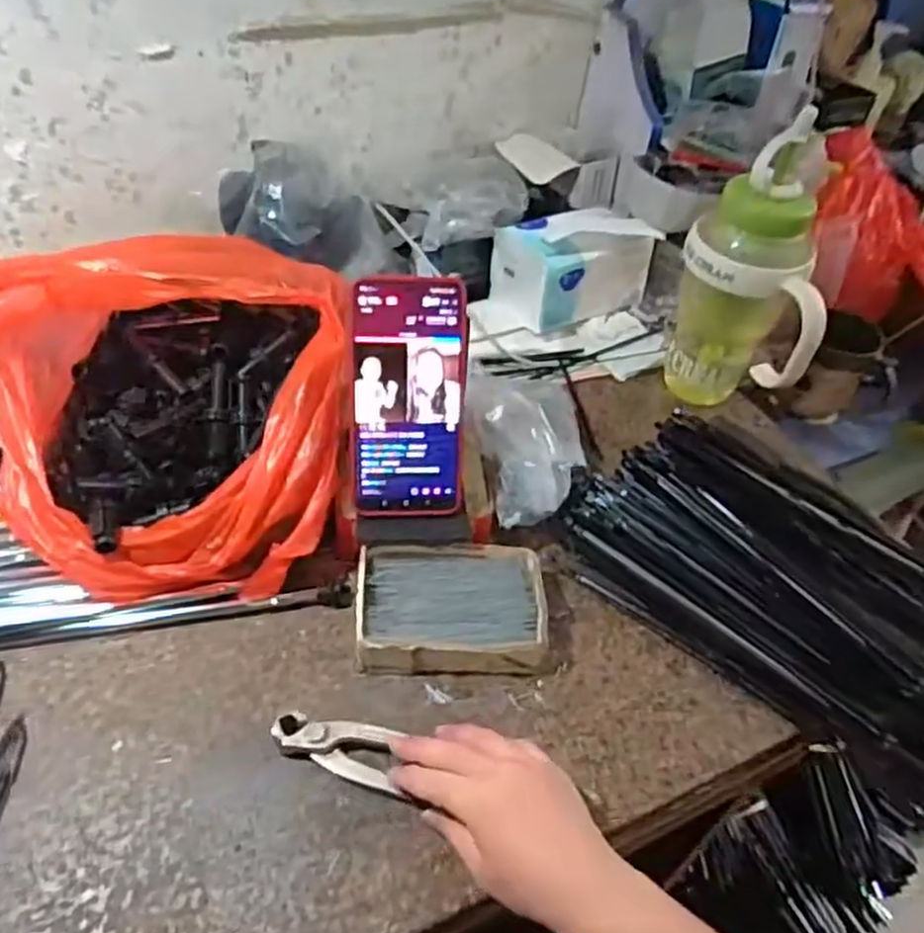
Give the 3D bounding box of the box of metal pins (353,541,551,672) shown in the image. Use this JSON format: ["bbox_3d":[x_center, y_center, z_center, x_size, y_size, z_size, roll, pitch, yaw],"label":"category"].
[{"bbox_3d":[-0.007,0.098,0.527,0.129,0.036,0.093,-2,43,-6],"label":"box of metal pins"}]

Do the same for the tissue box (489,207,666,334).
[{"bbox_3d":[0.116,-0.212,0.774,0.155,0.090,0.086,-21,48,-24],"label":"tissue box"}]

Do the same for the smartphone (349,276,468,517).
[{"bbox_3d":[-0.036,-0.044,0.513,0.077,0.163,0.006,-1,15,-8],"label":"smartphone"}]

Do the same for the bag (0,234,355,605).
[{"bbox_3d":[-0.219,-0.058,0.534,0.275,0.181,0.241,-7,44,-11],"label":"bag"}]

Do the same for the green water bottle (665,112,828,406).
[{"bbox_3d":[0.251,-0.156,0.650,0.115,0.257,0.105,15,44,12],"label":"green water bottle"}]

